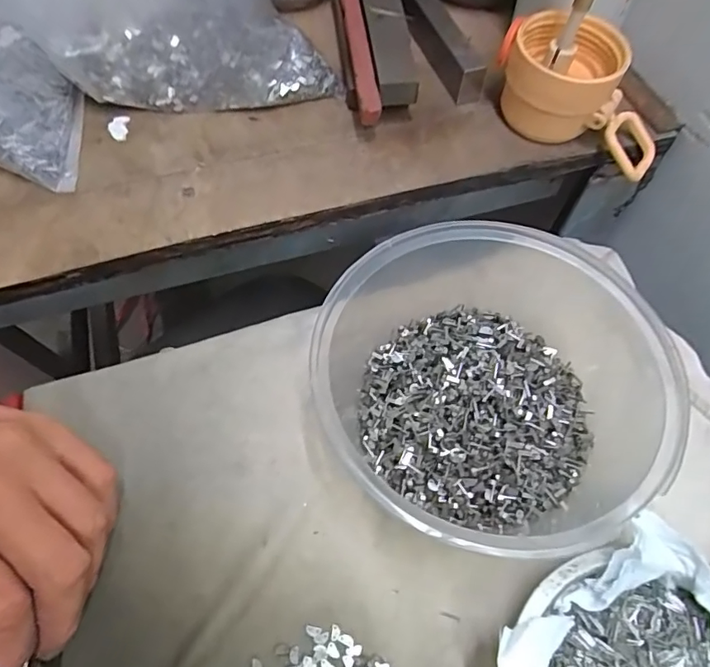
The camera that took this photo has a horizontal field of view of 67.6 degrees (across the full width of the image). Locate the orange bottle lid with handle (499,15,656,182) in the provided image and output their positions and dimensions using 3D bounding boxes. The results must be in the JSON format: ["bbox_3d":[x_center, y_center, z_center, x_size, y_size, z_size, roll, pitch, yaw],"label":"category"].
[{"bbox_3d":[0.136,-0.146,0.317,0.112,0.054,0.058,22,63,10],"label":"orange bottle lid with handle"}]

